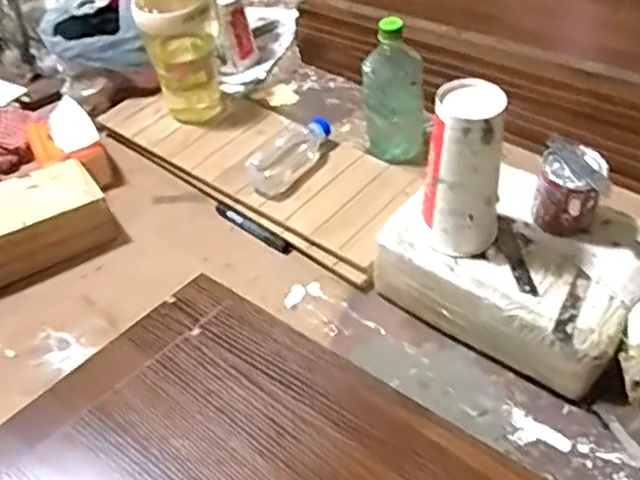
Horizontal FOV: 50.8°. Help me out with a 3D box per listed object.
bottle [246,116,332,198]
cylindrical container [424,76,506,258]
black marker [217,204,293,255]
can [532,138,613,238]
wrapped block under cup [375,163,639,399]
[{"bbox_3d":[-0.044,-0.119,0.930,0.058,0.045,0.141,22,51,27],"label":"bottle"},{"bbox_3d":[0.145,-0.068,0.676,0.075,0.167,0.076,4,45,12],"label":"cylindrical container"},{"bbox_3d":[-0.086,-0.016,0.888,0.133,0.013,0.019,28,54,31],"label":"black marker"},{"bbox_3d":[0.264,-0.052,0.711,0.068,0.075,0.067,9,47,16],"label":"can"},{"bbox_3d":[0.217,0.032,0.754,0.264,0.107,0.198,25,53,29],"label":"wrapped block under cup"}]

